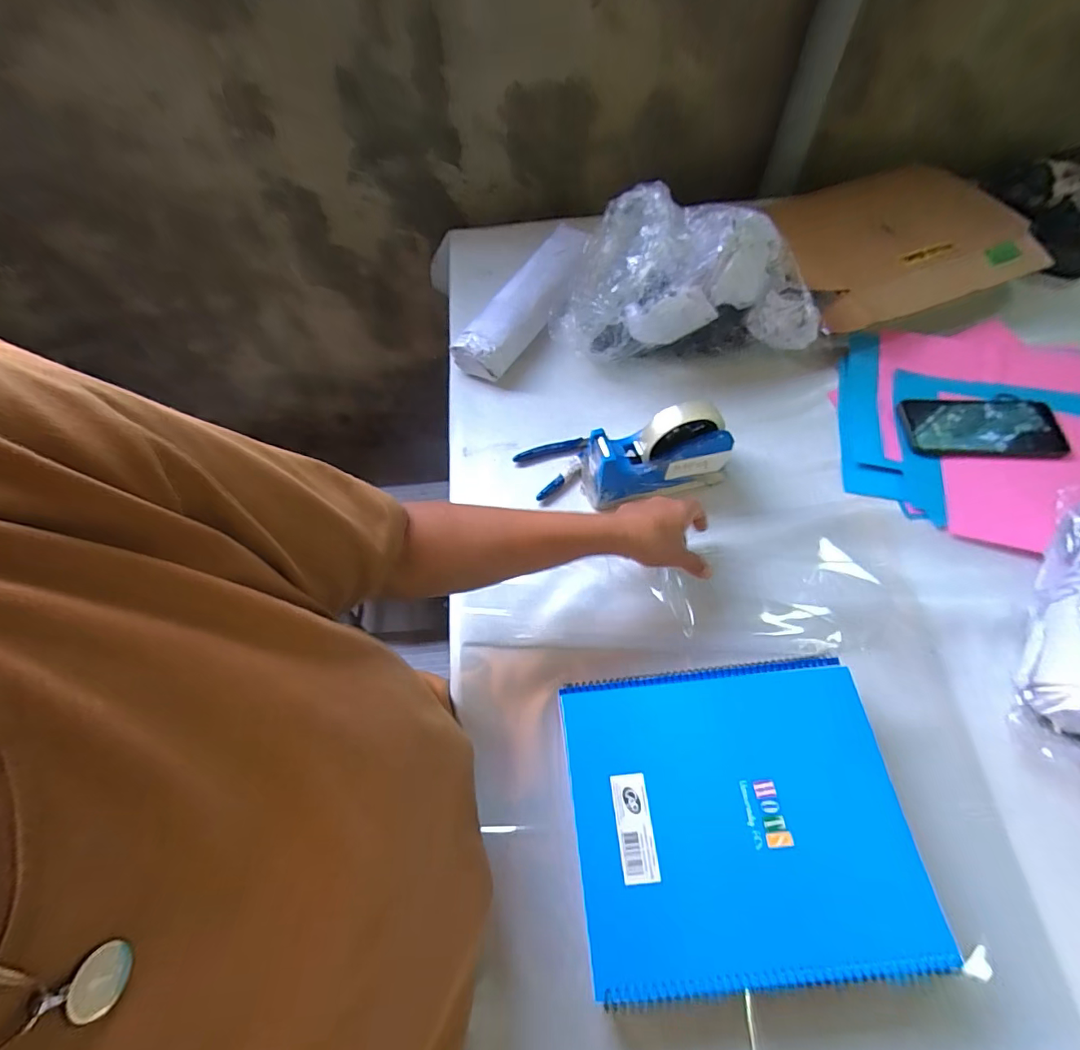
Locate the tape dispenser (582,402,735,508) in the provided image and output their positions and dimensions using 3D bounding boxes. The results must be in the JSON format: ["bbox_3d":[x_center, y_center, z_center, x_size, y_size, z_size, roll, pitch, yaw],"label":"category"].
[{"bbox_3d":[0.131,-0.076,0.537,0.159,0.107,0.054,-8,62,0],"label":"tape dispenser"}]

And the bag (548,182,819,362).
[{"bbox_3d":[0.177,-0.312,0.620,0.314,0.178,0.154,-7,62,0],"label":"bag"}]

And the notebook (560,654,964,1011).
[{"bbox_3d":[0.152,0.220,0.381,0.246,0.012,0.209,-7,62,0],"label":"notebook"}]

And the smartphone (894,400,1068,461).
[{"bbox_3d":[0.533,-0.117,0.594,0.172,0.010,0.086,3,62,5],"label":"smartphone"}]

